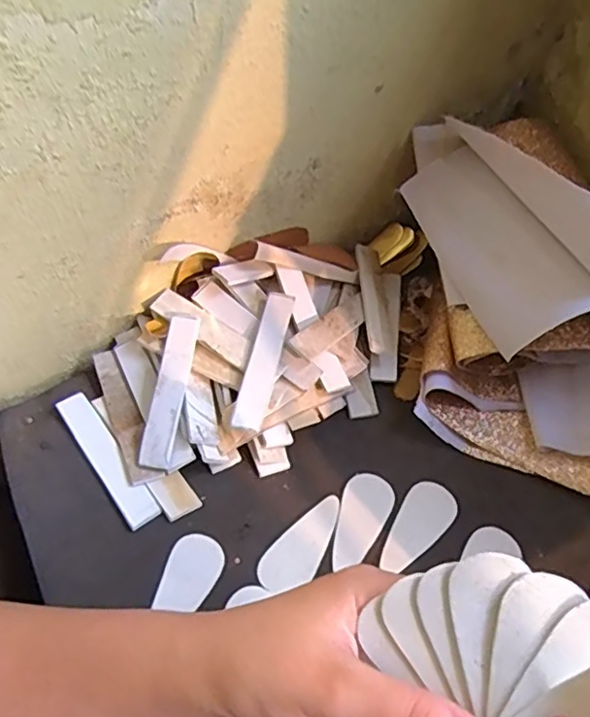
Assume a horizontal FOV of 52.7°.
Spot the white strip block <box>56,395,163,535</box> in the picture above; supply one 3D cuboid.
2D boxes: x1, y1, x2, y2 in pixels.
[{"bbox_3d":[-0.124,0.063,0.388,0.020,0.006,0.106,-31,61,-22],"label":"white strip block"}]

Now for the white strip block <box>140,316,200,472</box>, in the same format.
[{"bbox_3d":[-0.083,0.021,0.397,0.019,0.007,0.105,8,69,4],"label":"white strip block"}]

